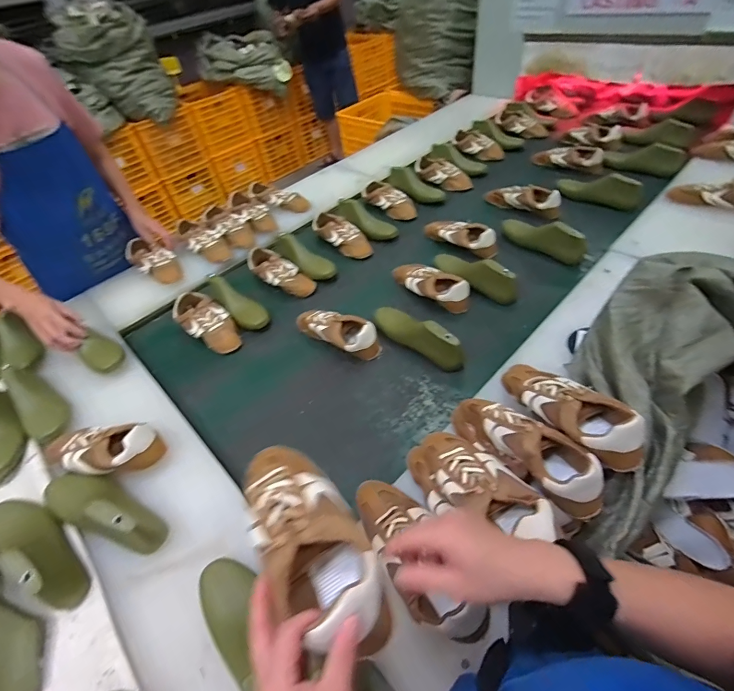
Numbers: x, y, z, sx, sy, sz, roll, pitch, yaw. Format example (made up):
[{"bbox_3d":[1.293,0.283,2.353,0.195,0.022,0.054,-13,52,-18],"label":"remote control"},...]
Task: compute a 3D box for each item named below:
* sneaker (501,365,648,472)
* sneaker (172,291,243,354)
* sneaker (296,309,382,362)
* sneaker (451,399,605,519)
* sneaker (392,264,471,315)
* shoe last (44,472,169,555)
[{"bbox_3d":[0.309,0.086,0.604,0.115,0.076,0.254,-23,32,-15],"label":"sneaker"},{"bbox_3d":[-0.416,-0.060,0.987,0.228,0.069,0.105,34,62,31],"label":"sneaker"},{"bbox_3d":[-0.074,-0.042,0.910,0.239,0.069,0.089,29,60,29],"label":"sneaker"},{"bbox_3d":[0.229,0.145,0.574,0.096,0.097,0.244,-34,34,-23],"label":"sneaker"},{"bbox_3d":[0.161,-0.163,0.981,0.097,0.062,0.238,-35,53,-19],"label":"sneaker"},{"bbox_3d":[-0.445,0.263,0.625,0.253,0.095,0.085,14,53,19],"label":"shoe last"}]

